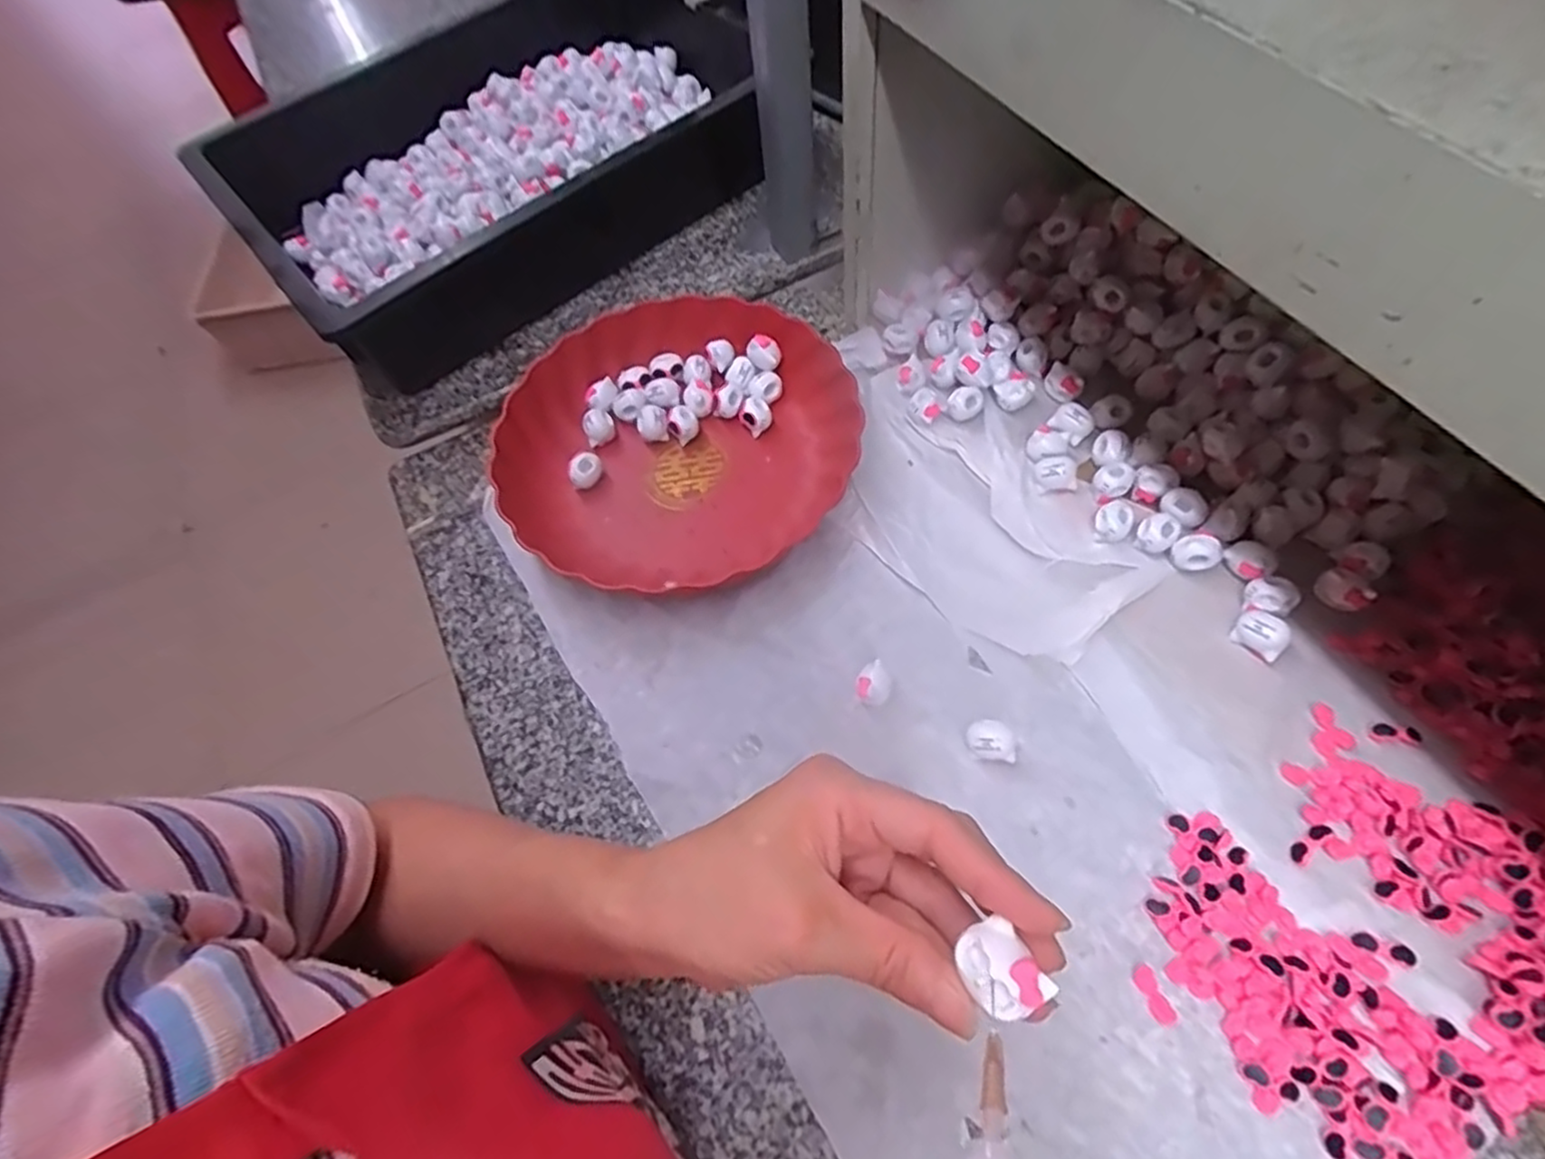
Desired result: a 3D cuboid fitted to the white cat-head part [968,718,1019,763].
[{"bbox_3d":[0.122,0.090,0.391,0.027,0.019,0.019,18,65,15],"label":"white cat-head part"}]

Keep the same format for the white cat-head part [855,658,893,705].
[{"bbox_3d":[0.060,0.062,0.413,0.020,0.020,0.021,-3,62,5],"label":"white cat-head part"}]

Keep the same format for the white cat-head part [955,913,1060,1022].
[{"bbox_3d":[0.066,0.113,0.203,0.020,0.008,0.024,-28,62,-11],"label":"white cat-head part"}]

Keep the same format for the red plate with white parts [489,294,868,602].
[{"bbox_3d":[-0.065,-0.098,0.495,0.236,0.053,0.223,-3,62,5],"label":"red plate with white parts"}]

